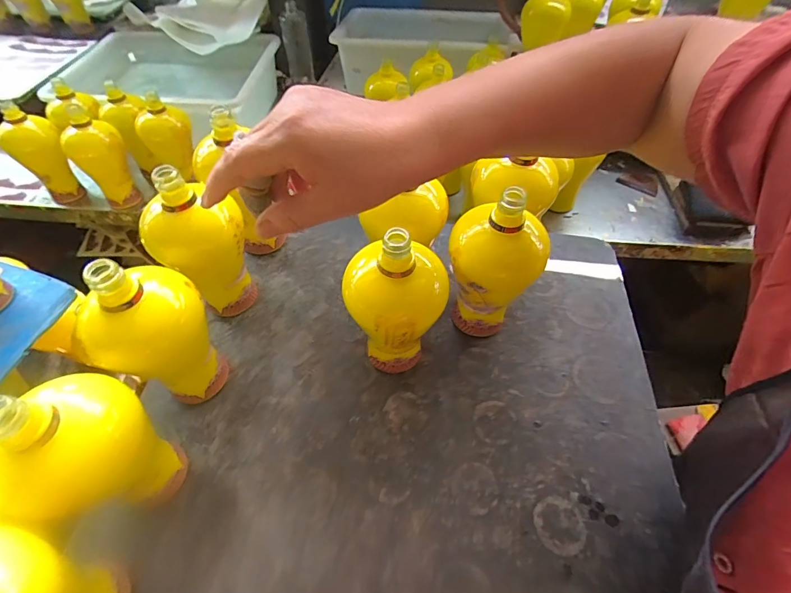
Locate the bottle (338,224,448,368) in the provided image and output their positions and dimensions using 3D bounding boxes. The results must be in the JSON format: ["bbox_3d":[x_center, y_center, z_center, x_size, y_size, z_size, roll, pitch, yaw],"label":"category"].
[{"bbox_3d":[0.000,0.015,0.433,0.107,0.212,0.099,3,56,2],"label":"bottle"}]

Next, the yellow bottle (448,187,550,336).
[{"bbox_3d":[0.113,-0.029,0.464,0.101,0.214,0.093,15,57,9],"label":"yellow bottle"}]

